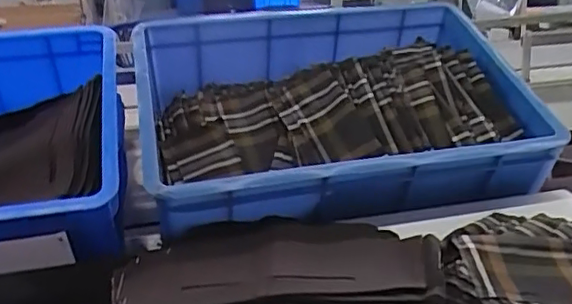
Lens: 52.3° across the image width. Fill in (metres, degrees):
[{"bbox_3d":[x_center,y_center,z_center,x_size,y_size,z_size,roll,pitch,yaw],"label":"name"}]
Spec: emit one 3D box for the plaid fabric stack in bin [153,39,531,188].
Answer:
[{"bbox_3d":[0.071,-0.045,0.804,0.479,0.110,0.216,-13,55,-9],"label":"plaid fabric stack in bin"}]

